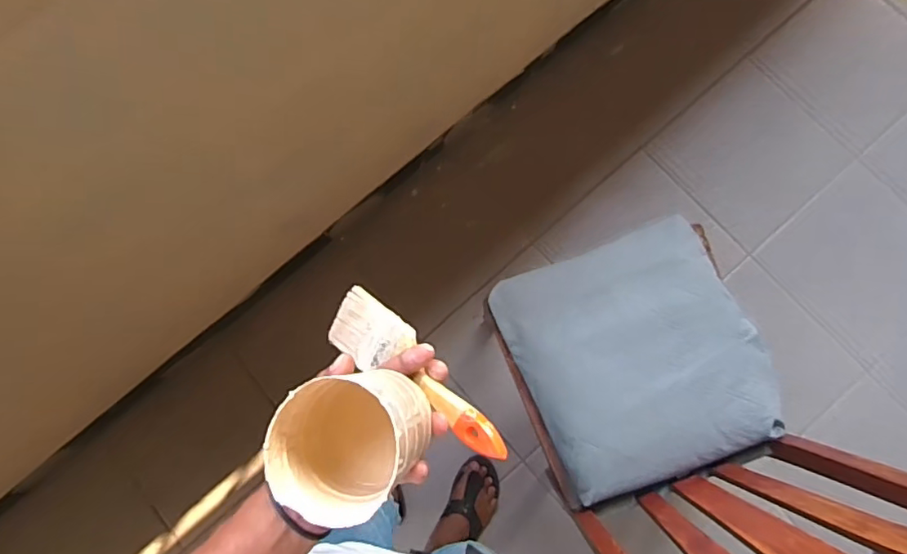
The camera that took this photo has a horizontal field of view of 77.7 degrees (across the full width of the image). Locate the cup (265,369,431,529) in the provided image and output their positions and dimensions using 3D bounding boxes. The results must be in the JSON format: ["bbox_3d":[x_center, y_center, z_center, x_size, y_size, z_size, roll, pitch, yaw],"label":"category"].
[{"bbox_3d":[-0.070,0.109,0.408,0.093,0.133,0.082,-17,87,1],"label":"cup"}]

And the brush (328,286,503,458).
[{"bbox_3d":[-0.035,0.084,0.491,0.209,0.014,0.057,36,89,32],"label":"brush"}]

